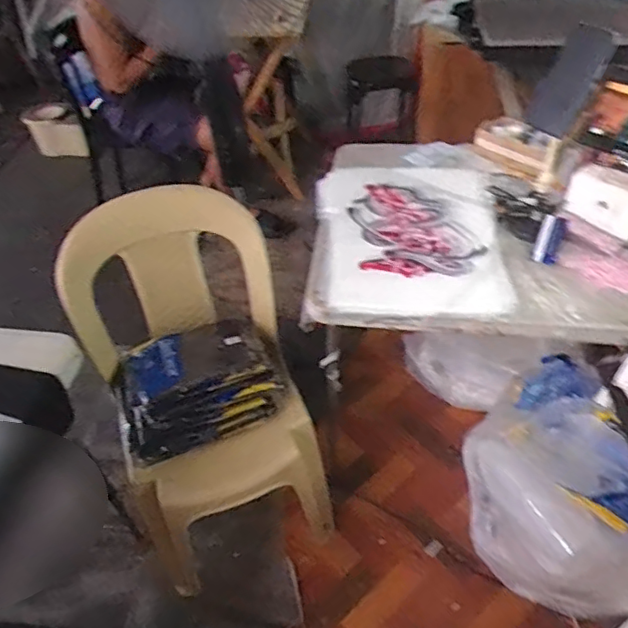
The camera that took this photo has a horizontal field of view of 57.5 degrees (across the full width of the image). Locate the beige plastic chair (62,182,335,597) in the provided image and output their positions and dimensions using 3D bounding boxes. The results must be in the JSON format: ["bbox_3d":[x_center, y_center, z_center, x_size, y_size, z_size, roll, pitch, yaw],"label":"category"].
[{"bbox_3d":[-0.258,0.195,1.322,0.442,0.814,0.572,-15,46,-12],"label":"beige plastic chair"}]

